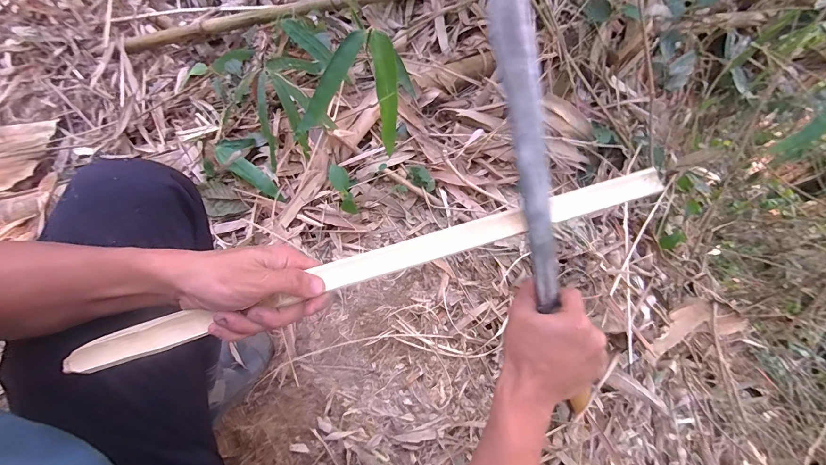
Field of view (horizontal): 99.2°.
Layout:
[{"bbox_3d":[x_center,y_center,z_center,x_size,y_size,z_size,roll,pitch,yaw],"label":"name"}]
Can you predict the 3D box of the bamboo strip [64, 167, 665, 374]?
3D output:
[{"bbox_3d":[-0.026,0.028,0.320,0.544,0.006,0.027,-17,72,-4],"label":"bamboo strip"}]

